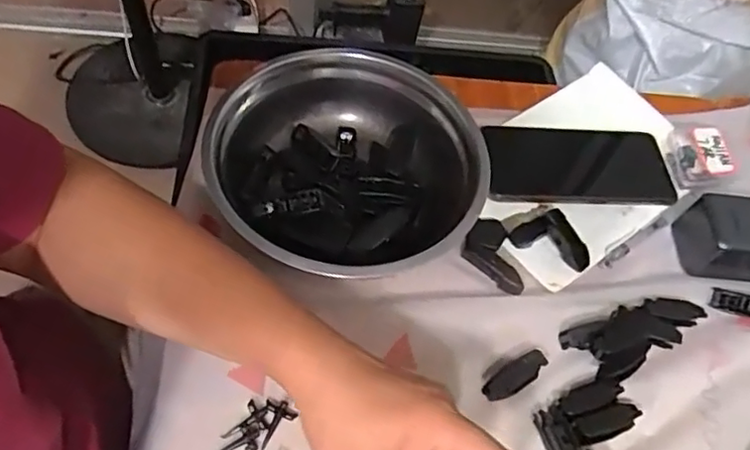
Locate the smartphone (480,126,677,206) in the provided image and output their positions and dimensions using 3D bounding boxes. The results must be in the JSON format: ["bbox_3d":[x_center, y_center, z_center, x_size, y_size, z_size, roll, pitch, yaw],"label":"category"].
[{"bbox_3d":[0.182,-0.053,0.529,0.169,0.008,0.080,3,57,-7],"label":"smartphone"}]

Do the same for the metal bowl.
[{"bbox_3d":[-0.019,-0.038,0.466,0.204,0.076,0.193,4,57,-6],"label":"metal bowl"}]

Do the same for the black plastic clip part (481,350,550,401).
[{"bbox_3d":[0.098,0.107,0.418,0.054,0.015,0.019,-26,65,-23],"label":"black plastic clip part"}]

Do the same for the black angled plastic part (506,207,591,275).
[{"bbox_3d":[0.140,0.016,0.476,0.048,0.011,0.054,-23,64,-21],"label":"black angled plastic part"}]

